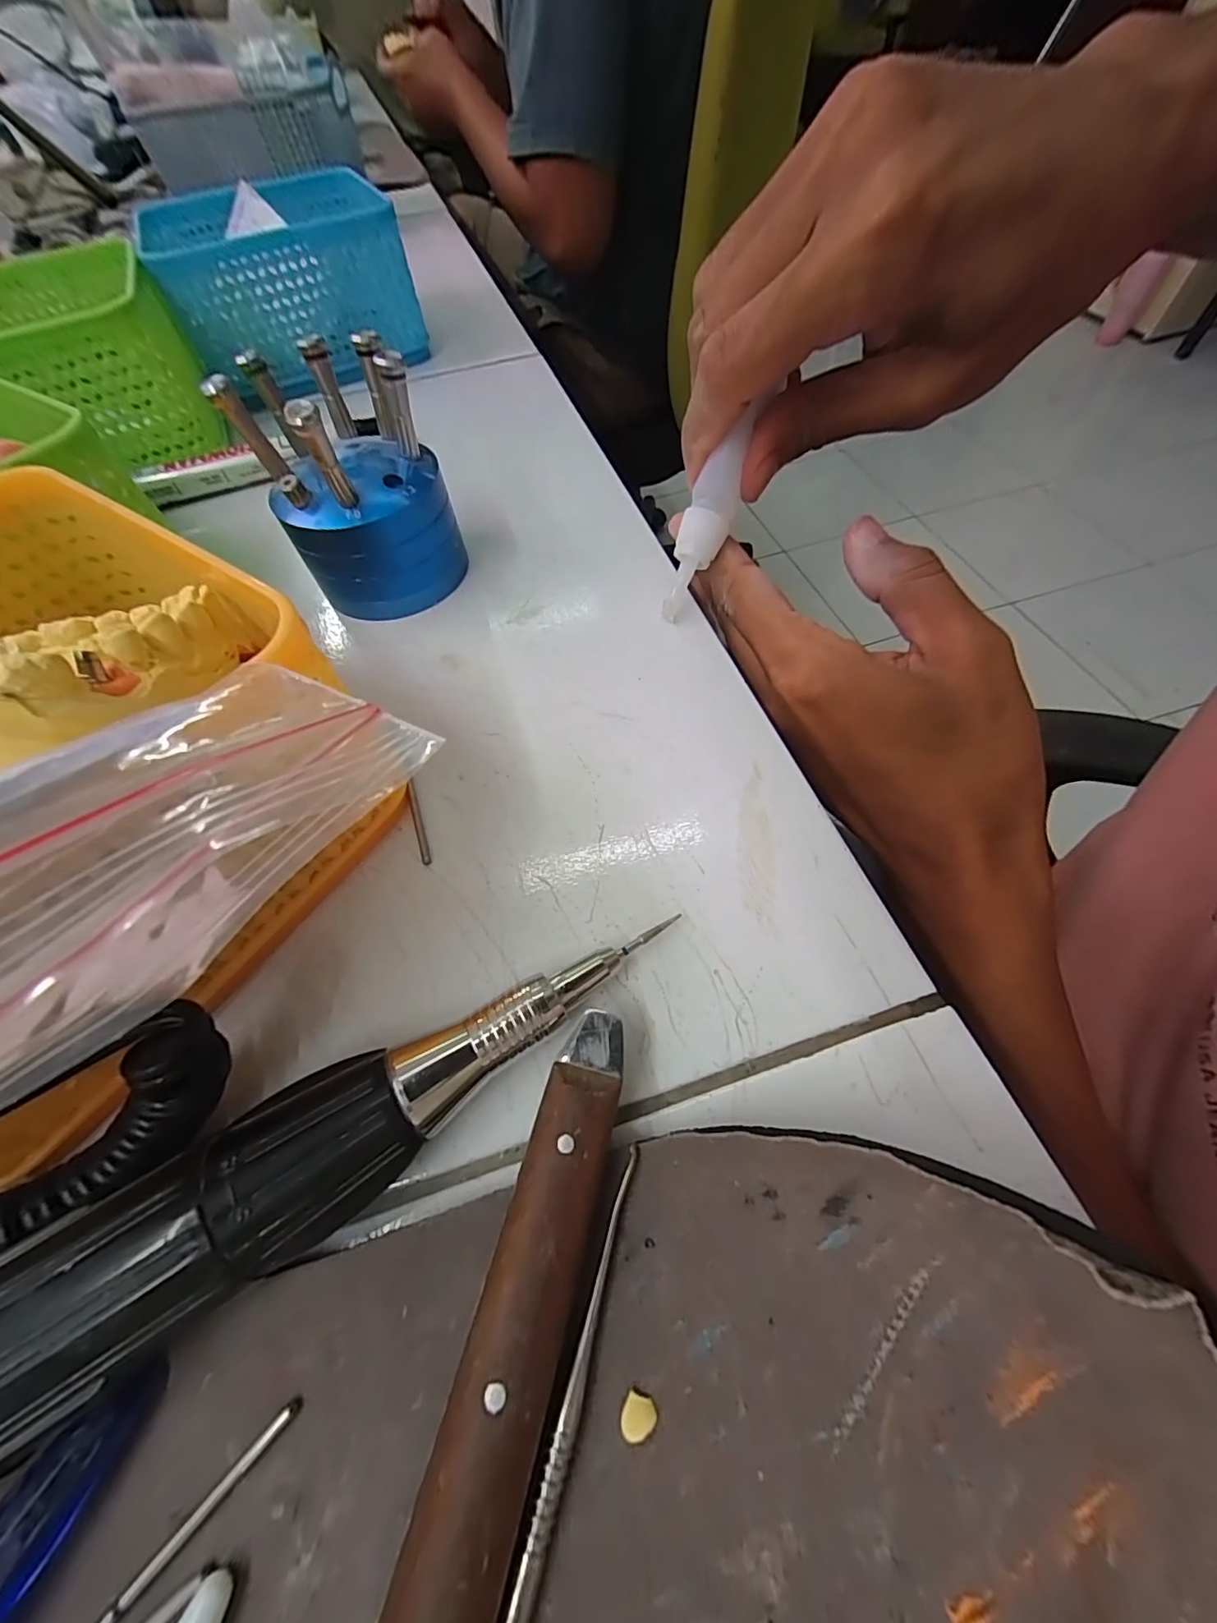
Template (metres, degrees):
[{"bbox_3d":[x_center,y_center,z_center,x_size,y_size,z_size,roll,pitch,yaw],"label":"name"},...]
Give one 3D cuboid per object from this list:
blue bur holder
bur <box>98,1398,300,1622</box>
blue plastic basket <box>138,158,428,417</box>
[{"bbox_3d":[-0.088,-0.114,0.183,0.057,0.069,0.051,-28,61,-11],"label":"blue bur holder"},{"bbox_3d":[-0.070,0.116,0.080,0.044,0.004,0.004,-42,65,-18],"label":"bur"},{"bbox_3d":[-0.193,-0.324,0.312,0.126,0.064,0.137,-24,61,-9],"label":"blue plastic basket"}]

